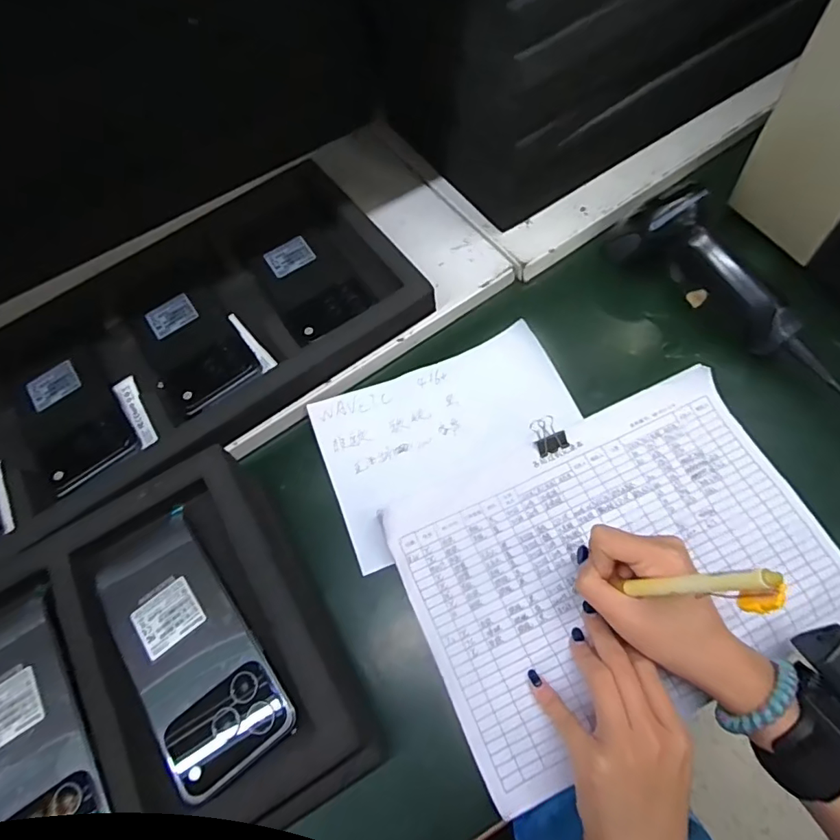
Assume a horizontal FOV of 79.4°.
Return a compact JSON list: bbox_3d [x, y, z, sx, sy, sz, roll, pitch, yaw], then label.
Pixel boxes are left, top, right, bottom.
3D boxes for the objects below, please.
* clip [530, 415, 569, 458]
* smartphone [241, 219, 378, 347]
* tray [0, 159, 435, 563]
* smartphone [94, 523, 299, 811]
[{"bbox_3d":[0.103,0.010,0.405,0.025,0.011,0.031,-23,65,-4],"label":"clip"},{"bbox_3d":[-0.100,-0.127,0.455,0.077,0.014,0.142,-33,64,-9],"label":"smartphone"},{"bbox_3d":[-0.240,-0.045,0.439,0.484,0.043,0.235,-38,67,-11],"label":"tray"},{"bbox_3d":[-0.147,0.143,0.322,0.070,0.011,0.158,-36,66,-10],"label":"smartphone"}]

